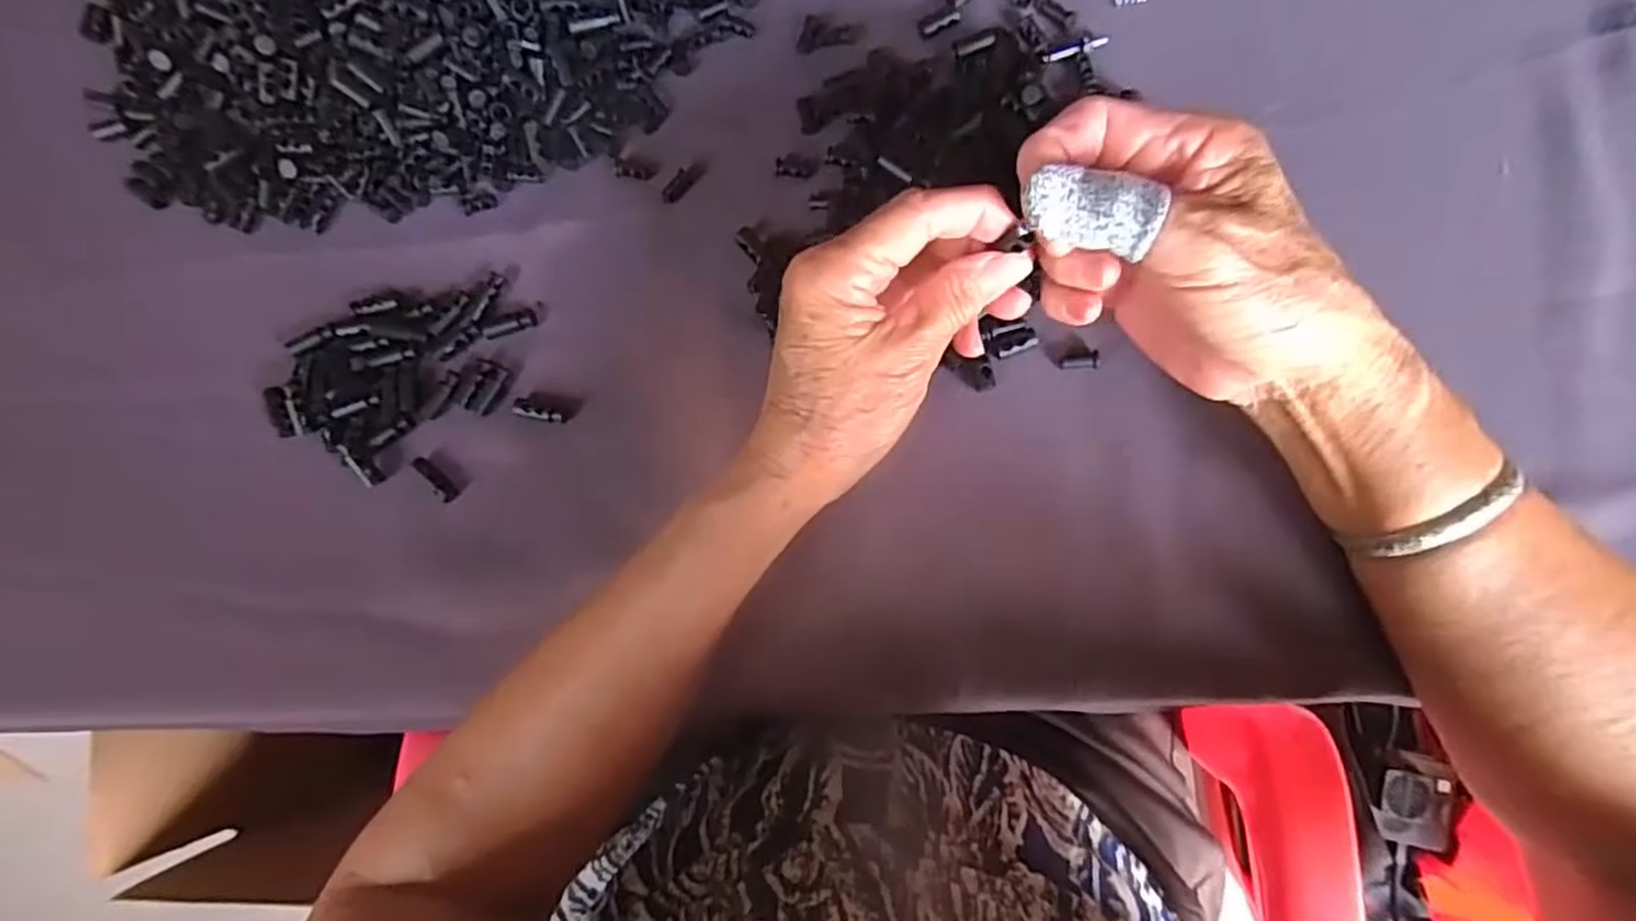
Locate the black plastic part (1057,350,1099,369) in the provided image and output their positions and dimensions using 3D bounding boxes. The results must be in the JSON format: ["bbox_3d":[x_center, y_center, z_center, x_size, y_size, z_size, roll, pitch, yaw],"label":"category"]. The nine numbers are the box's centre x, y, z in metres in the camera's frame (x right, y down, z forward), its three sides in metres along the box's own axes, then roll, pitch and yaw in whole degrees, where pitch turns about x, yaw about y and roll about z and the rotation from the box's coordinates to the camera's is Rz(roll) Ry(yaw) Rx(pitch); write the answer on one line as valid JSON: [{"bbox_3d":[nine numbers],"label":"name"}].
[{"bbox_3d":[0.113,-0.043,0.311,0.016,0.004,0.007,-4,84,6],"label":"black plastic part"}]

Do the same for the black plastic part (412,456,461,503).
[{"bbox_3d":[-0.180,0.009,0.340,0.027,0.005,0.009,39,89,9],"label":"black plastic part"}]

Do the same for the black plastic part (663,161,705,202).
[{"bbox_3d":[-0.064,-0.132,0.341,0.025,0.004,0.010,-45,81,0],"label":"black plastic part"}]

